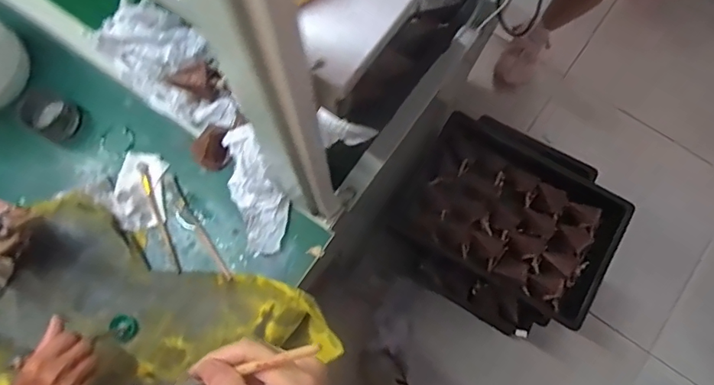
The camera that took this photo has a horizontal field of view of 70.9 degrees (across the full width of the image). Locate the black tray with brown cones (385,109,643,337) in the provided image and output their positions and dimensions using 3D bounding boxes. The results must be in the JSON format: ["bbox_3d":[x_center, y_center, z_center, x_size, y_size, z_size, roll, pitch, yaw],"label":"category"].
[{"bbox_3d":[0.349,0.041,1.146,0.466,0.102,0.333,31,76,9],"label":"black tray with brown cones"}]

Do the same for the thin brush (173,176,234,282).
[{"bbox_3d":[-0.224,0.053,0.720,0.015,0.010,0.173,-32,76,-9],"label":"thin brush"}]

